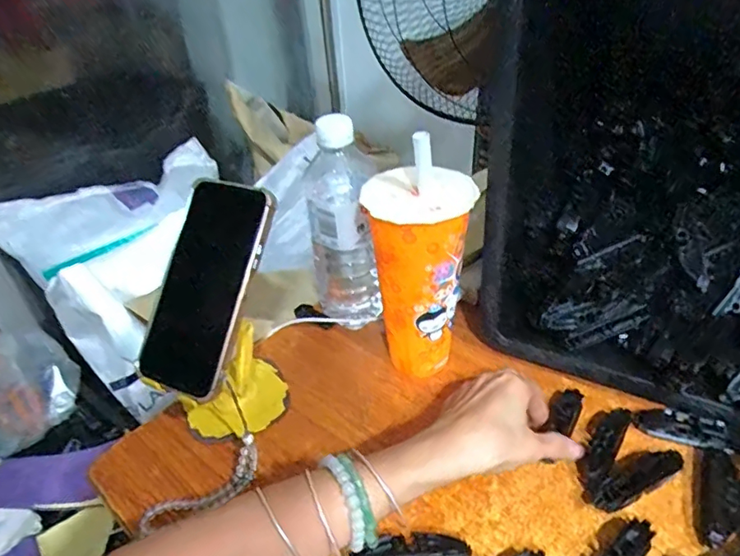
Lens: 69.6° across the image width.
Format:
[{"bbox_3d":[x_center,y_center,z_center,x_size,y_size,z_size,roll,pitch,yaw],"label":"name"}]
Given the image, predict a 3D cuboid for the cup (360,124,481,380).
[{"bbox_3d":[0.042,-0.015,0.450,0.079,0.203,0.079,-3,37,2],"label":"cup"}]

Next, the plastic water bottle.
[{"bbox_3d":[-0.026,-0.044,0.518,0.062,0.215,0.071,-12,37,-9],"label":"plastic water bottle"}]

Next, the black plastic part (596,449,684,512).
[{"bbox_3d":[0.194,0.147,0.387,0.075,0.015,0.018,-20,39,-19],"label":"black plastic part"}]

